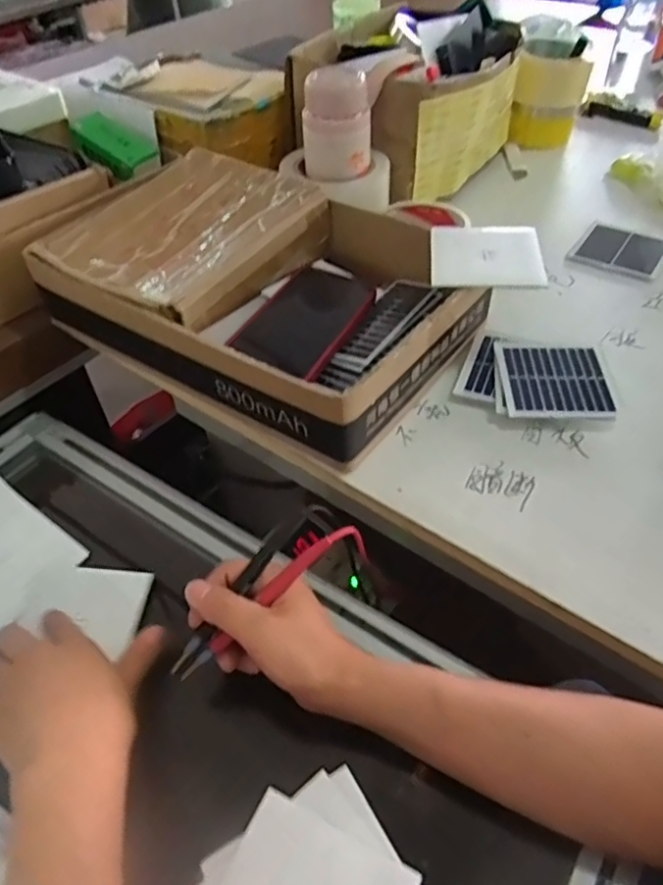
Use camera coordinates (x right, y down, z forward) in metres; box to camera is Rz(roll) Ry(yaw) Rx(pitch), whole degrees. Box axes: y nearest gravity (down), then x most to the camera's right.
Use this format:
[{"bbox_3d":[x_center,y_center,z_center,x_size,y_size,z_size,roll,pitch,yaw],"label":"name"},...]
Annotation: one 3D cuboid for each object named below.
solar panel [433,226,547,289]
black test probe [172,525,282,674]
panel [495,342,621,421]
[{"bbox_3d":[0.127,-0.153,0.504,0.088,0.009,0.079,5,47,8],"label":"solar panel"},{"bbox_3d":[-0.064,0.100,0.389,0.010,0.006,0.111,38,89,29],"label":"black test probe"},{"bbox_3d":[0.181,-0.053,0.504,0.083,0.010,0.093,3,48,2],"label":"panel"}]

